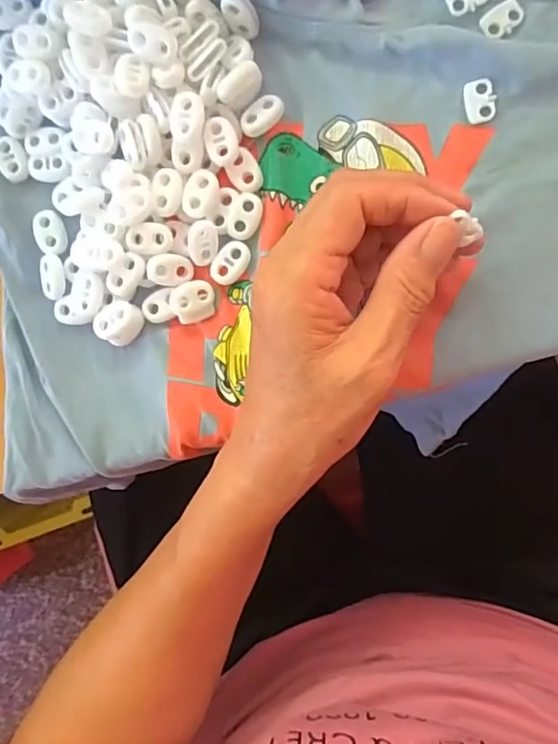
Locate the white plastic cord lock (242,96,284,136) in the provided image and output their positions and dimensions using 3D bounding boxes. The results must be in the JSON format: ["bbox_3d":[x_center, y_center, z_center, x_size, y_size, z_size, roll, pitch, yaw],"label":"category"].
[{"bbox_3d":[-0.008,-0.123,0.264,0.022,0.005,0.014,-42,90,7],"label":"white plastic cord lock"}]

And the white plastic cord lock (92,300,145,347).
[{"bbox_3d":[-0.079,-0.024,0.275,0.022,0.012,0.020,-28,92,7],"label":"white plastic cord lock"}]

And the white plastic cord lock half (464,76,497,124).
[{"bbox_3d":[0.093,-0.125,0.254,0.013,0.004,0.019,-14,94,6],"label":"white plastic cord lock half"}]

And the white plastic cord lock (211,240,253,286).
[{"bbox_3d":[-0.024,-0.053,0.269,0.015,0.004,0.022,40,97,1],"label":"white plastic cord lock"}]

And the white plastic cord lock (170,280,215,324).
[{"bbox_3d":[-0.042,-0.035,0.271,0.020,0.008,0.019,-18,93,7],"label":"white plastic cord lock"}]

